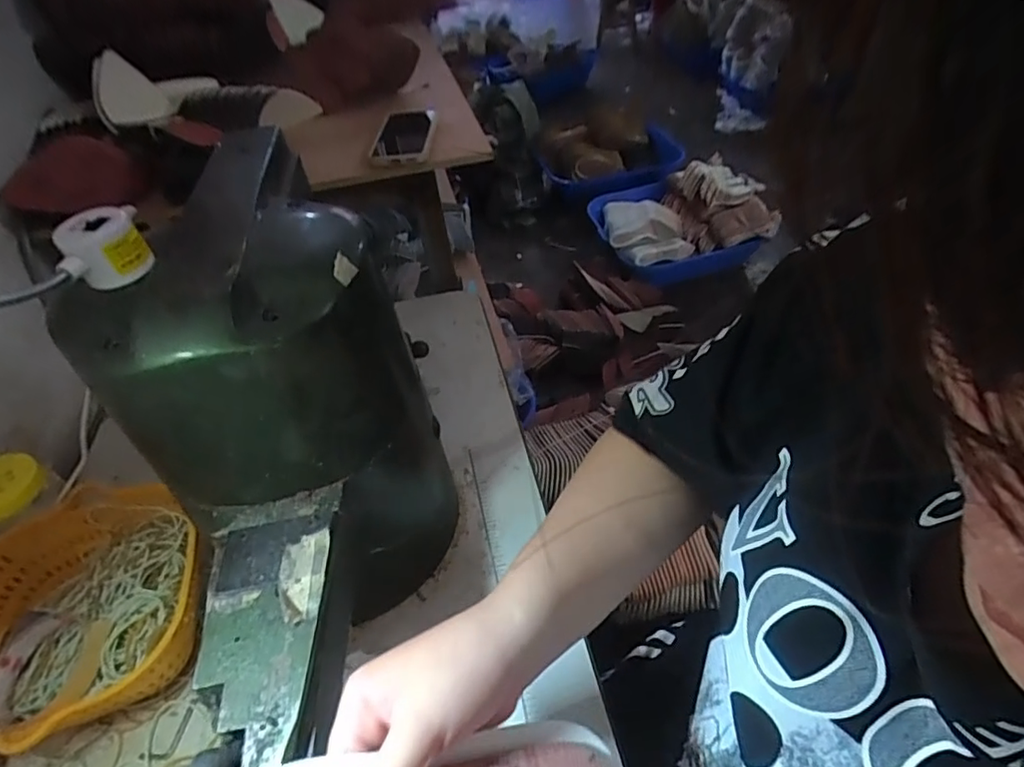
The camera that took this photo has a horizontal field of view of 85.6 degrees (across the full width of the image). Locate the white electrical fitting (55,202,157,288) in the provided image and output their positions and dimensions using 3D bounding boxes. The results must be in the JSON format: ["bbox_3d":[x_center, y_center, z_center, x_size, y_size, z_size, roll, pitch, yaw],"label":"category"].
[{"bbox_3d":[-0.243,-0.081,0.330,0.047,0.036,0.032,-36,51,-26],"label":"white electrical fitting"}]

